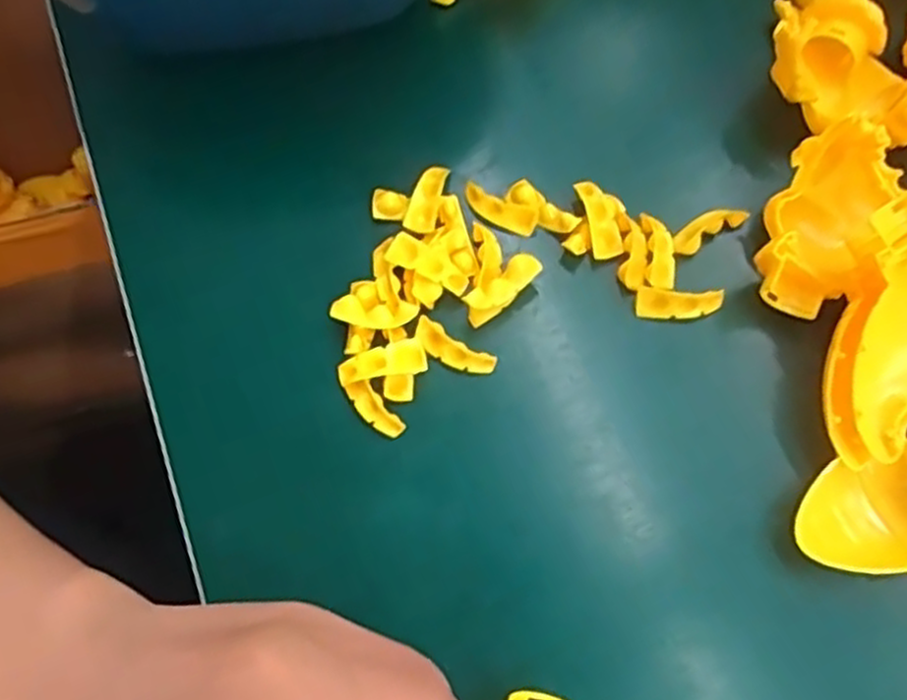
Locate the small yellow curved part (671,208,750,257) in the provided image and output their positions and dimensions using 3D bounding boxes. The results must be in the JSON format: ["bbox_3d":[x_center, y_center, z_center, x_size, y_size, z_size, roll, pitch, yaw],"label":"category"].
[{"bbox_3d":[0.089,-0.042,0.271,0.027,0.011,0.010,-30,72,-9],"label":"small yellow curved part"}]

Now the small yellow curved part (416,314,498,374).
[{"bbox_3d":[0.000,0.000,0.260,0.029,0.006,0.010,32,74,12],"label":"small yellow curved part"}]

